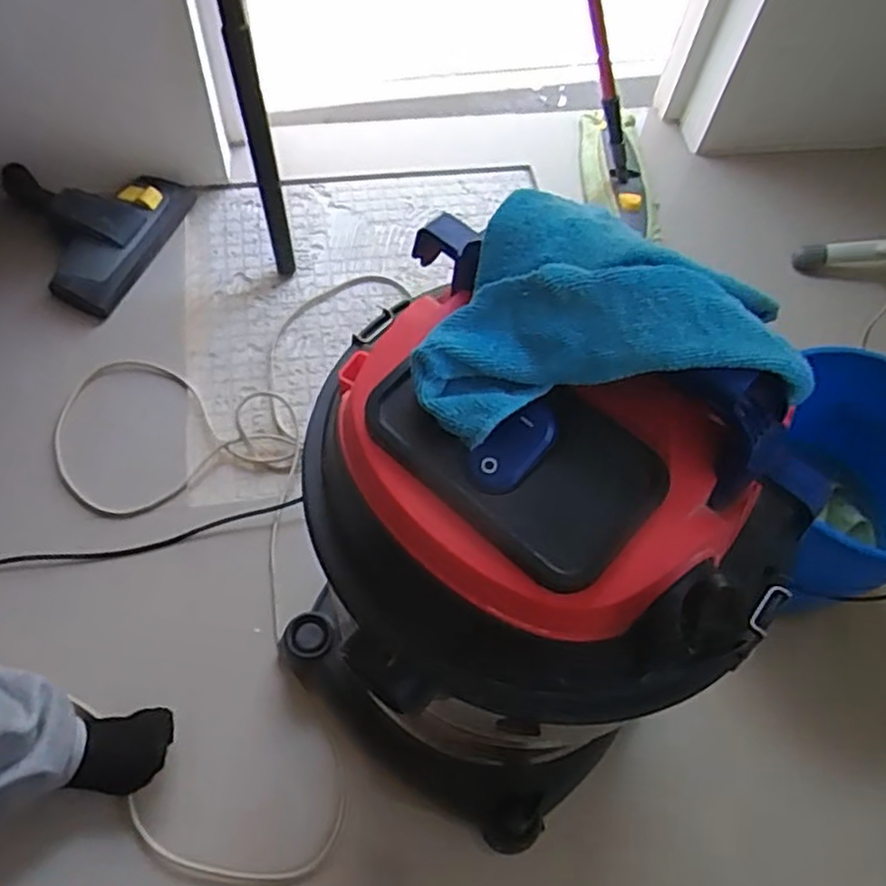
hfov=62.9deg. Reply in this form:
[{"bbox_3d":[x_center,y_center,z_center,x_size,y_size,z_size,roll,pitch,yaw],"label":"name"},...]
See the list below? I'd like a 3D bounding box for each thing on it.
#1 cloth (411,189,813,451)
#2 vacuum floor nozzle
[{"bbox_3d":[0.080,-0.070,0.364,0.188,0.060,0.118,-3,60,-5],"label":"cloth"},{"bbox_3d":[-0.543,-0.343,1.108,0.246,0.102,0.260,25,62,11],"label":"vacuum floor nozzle"}]

